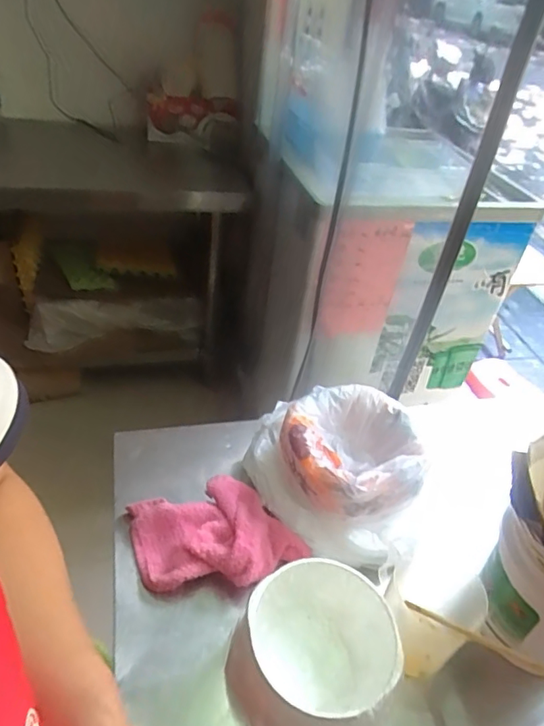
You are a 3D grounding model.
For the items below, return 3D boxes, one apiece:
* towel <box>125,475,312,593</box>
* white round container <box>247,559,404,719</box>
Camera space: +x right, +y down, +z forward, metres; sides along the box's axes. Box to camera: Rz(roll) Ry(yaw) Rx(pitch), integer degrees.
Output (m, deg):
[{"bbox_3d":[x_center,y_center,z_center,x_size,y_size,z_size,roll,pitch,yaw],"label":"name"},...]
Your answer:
[{"bbox_3d":[-0.073,0.213,0.653,0.190,0.048,0.147,-9,42,-20],"label":"towel"},{"bbox_3d":[0.056,0.290,0.558,0.162,0.098,0.120,8,39,0],"label":"white round container"}]

